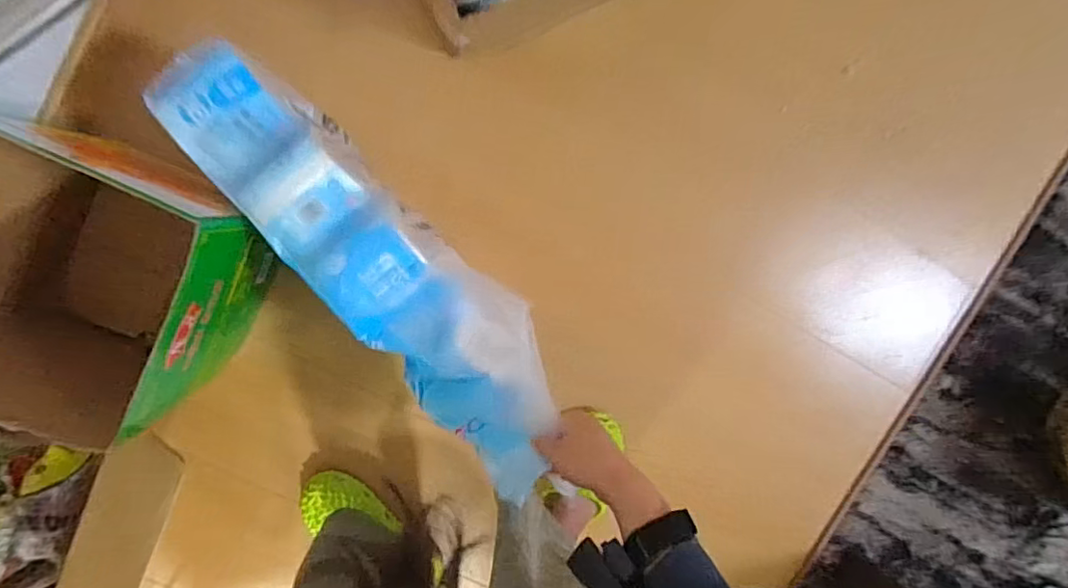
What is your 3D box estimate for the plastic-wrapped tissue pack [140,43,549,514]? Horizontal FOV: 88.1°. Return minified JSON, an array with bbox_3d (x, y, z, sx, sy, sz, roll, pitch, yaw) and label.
[{"bbox_3d":[-0.167,-0.029,0.629,0.154,0.121,0.558,-42,96,-1],"label":"plastic-wrapped tissue pack"}]

